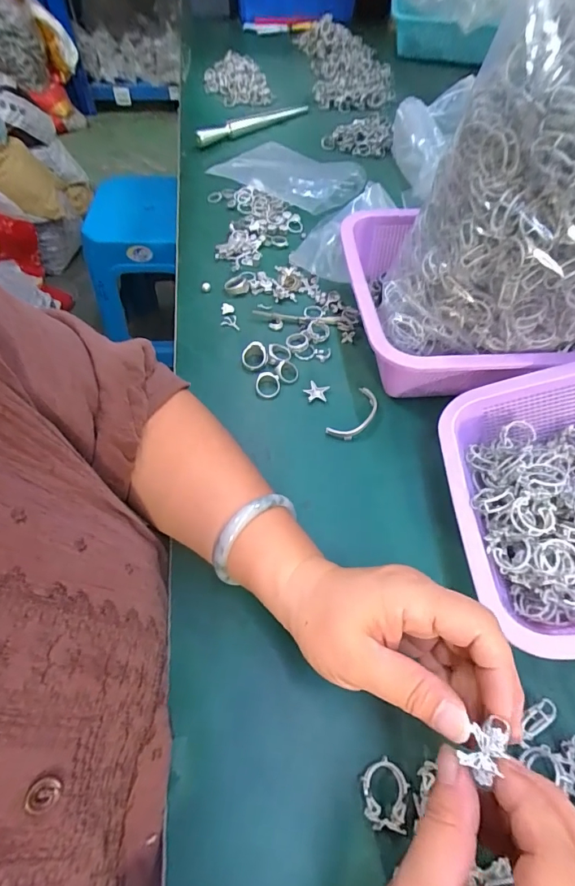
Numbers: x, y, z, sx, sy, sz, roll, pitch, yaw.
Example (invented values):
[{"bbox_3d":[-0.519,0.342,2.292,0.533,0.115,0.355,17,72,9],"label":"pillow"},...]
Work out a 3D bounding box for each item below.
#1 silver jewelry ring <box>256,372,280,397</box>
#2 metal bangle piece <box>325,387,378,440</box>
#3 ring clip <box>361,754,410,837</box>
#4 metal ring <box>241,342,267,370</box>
[{"bbox_3d":[-0.019,-0.056,0.409,0.023,0.004,0.025,17,73,-4],"label":"silver jewelry ring"},{"bbox_3d":[0.064,-0.026,0.392,0.026,0.008,0.064,32,62,17],"label":"metal bangle piece"},{"bbox_3d":[0.056,0.201,0.244,0.025,0.009,0.032,6,58,2],"label":"ring clip"},{"bbox_3d":[-0.033,-0.087,0.424,0.027,0.009,0.027,-9,93,-9],"label":"metal ring"}]

